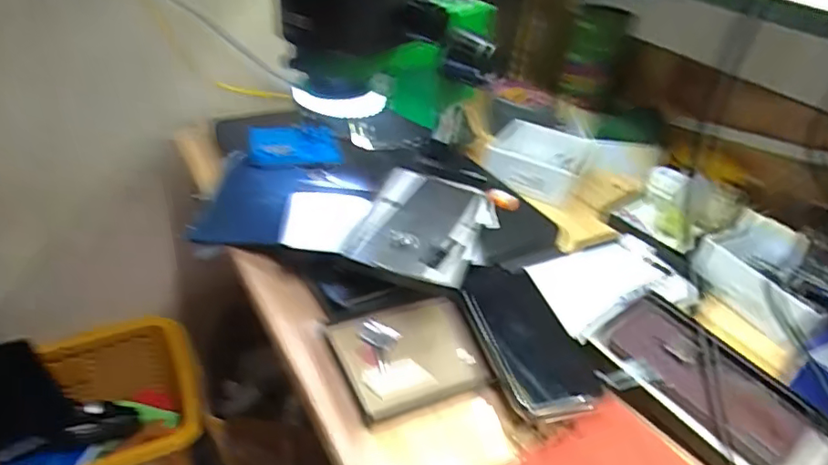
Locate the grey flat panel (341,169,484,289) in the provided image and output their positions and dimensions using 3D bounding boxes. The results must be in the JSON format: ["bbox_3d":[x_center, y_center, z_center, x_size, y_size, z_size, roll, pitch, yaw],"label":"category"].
[{"bbox_3d":[0.005,-0.009,0.511,0.103,0.018,0.156,17,40,6],"label":"grey flat panel"}]

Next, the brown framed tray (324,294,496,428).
[{"bbox_3d":[-0.001,0.092,0.428,0.111,0.006,0.099,-11,40,-20],"label":"brown framed tray"}]

